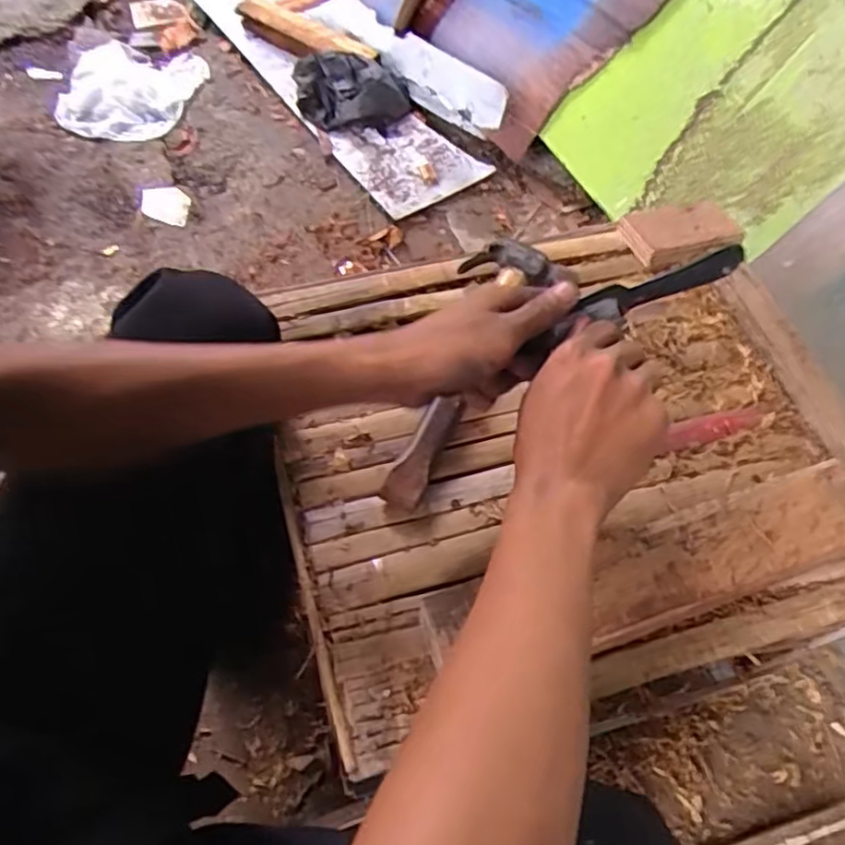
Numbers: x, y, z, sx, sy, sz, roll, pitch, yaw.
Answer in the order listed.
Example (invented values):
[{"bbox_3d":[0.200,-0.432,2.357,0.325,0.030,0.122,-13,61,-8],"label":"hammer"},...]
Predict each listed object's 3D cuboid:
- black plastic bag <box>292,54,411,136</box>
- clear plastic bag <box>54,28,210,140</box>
[{"bbox_3d":[-0.142,-0.644,1.326,0.235,0.092,0.183,21,62,9],"label":"black plastic bag"},{"bbox_3d":[-0.598,-0.668,1.341,0.320,0.061,0.308,24,62,11],"label":"clear plastic bag"}]

